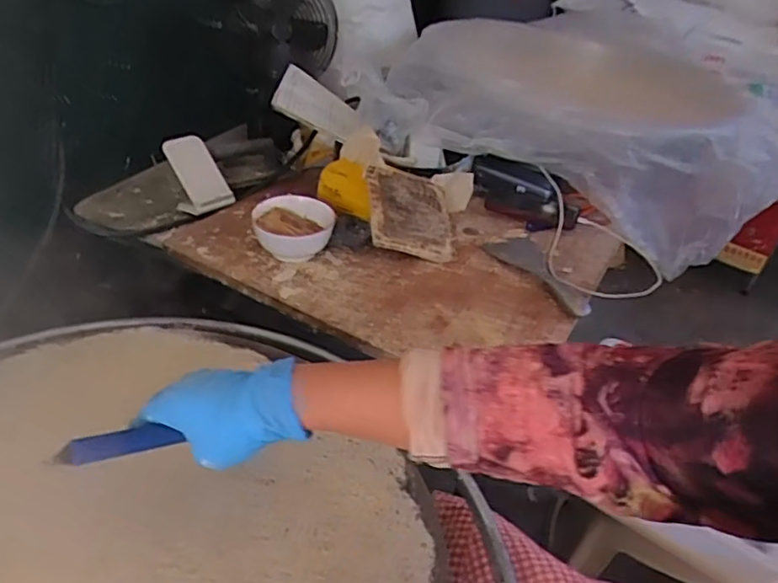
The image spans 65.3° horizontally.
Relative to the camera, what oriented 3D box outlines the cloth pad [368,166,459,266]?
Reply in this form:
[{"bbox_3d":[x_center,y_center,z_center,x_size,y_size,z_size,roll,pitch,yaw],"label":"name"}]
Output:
[{"bbox_3d":[0.036,-0.126,0.964,0.150,0.022,0.168,17,55,-19],"label":"cloth pad"}]

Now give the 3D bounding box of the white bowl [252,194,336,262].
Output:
[{"bbox_3d":[-0.143,-0.089,0.902,0.113,0.068,0.113,5,37,-4],"label":"white bowl"}]

